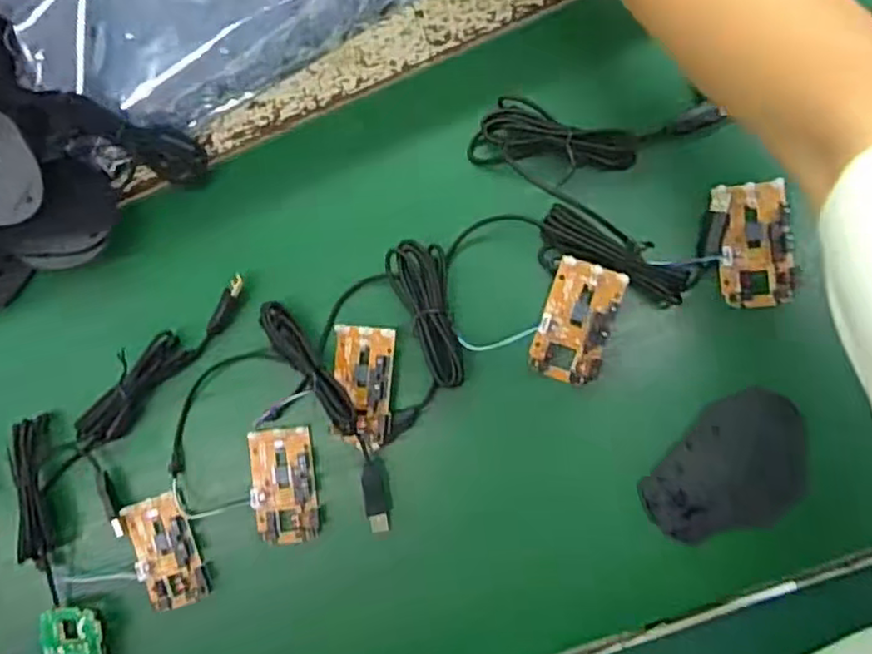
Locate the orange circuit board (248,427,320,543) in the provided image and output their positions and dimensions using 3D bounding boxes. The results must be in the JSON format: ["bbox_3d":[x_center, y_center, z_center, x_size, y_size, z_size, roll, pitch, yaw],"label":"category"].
[{"bbox_3d":[-0.106,0.110,0.453,0.045,0.010,0.077,-6,86,3],"label":"orange circuit board"}]

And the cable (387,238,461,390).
[{"bbox_3d":[-0.001,-0.010,0.431,0.036,0.015,0.097,-22,86,1],"label":"cable"}]

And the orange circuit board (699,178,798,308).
[{"bbox_3d":[0.197,-0.051,0.413,0.050,0.015,0.076,-7,86,2],"label":"orange circuit board"}]

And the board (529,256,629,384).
[{"bbox_3d":[0.091,-0.003,0.423,0.044,0.022,0.074,18,88,4],"label":"board"}]

